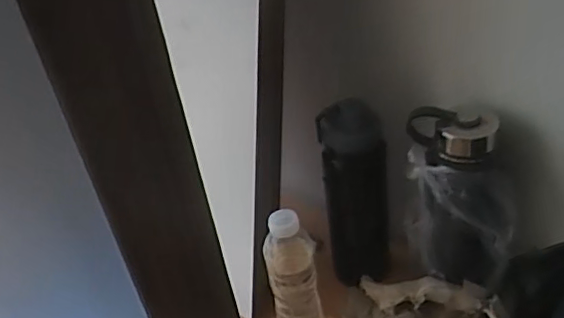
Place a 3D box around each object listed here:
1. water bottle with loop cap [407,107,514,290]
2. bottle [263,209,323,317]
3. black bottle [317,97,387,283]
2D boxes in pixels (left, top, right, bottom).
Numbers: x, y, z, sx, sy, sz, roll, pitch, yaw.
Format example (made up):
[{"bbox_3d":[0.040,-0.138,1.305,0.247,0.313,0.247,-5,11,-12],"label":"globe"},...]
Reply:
[{"bbox_3d":[0.198,0.047,0.669,0.099,0.199,0.091,-8,36,2],"label":"water bottle with loop cap"},{"bbox_3d":[0.013,0.139,0.692,0.056,0.186,0.054,-11,37,-4],"label":"bottle"},{"bbox_3d":[0.089,0.031,0.740,0.077,0.232,0.063,-6,36,5],"label":"black bottle"}]

